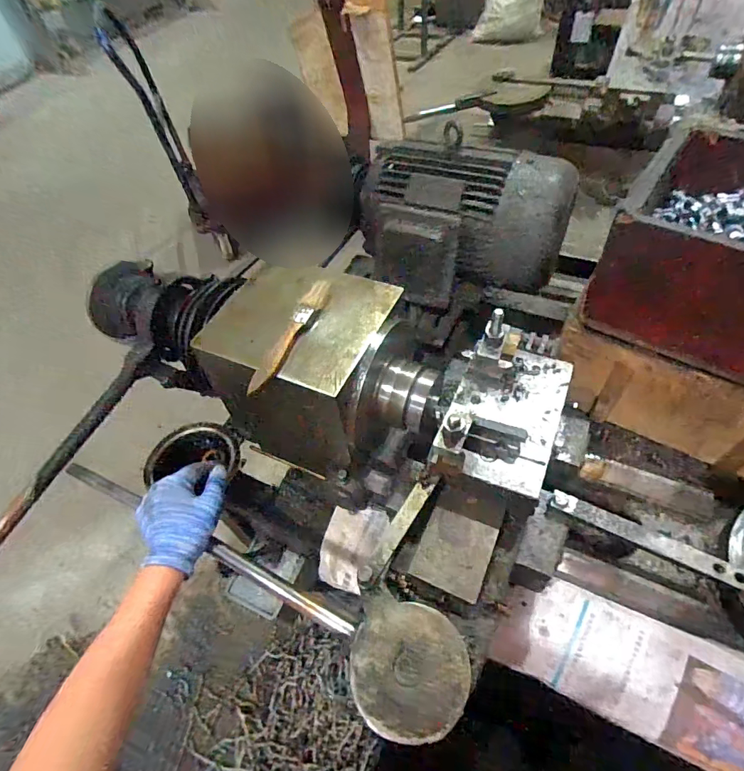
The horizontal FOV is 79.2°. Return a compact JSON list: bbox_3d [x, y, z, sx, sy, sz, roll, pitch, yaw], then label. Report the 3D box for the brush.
[{"bbox_3d":[-0.078,-0.052,0.438,0.018,0.008,0.154,15,55,16],"label":"brush"}]

